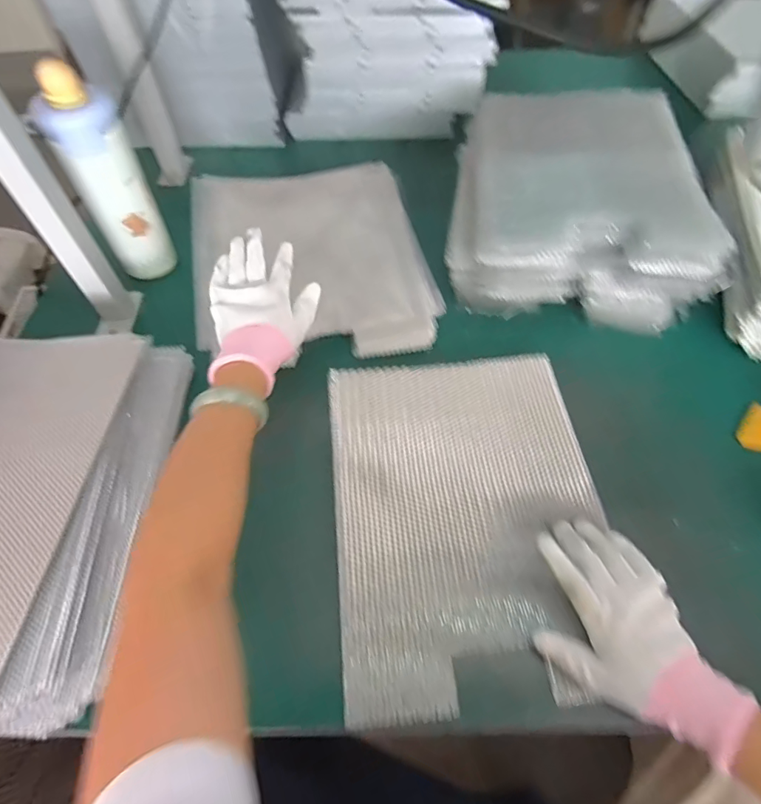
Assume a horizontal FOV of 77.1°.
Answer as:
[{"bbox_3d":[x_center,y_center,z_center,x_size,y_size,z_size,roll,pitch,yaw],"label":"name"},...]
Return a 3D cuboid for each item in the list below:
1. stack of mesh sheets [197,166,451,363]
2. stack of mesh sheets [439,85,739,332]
[{"bbox_3d":[-0.094,-0.203,0.645,0.302,0.025,0.374,-10,58,-5],"label":"stack of mesh sheets"},{"bbox_3d":[0.233,-0.233,0.598,0.291,0.113,0.273,2,58,4],"label":"stack of mesh sheets"}]

